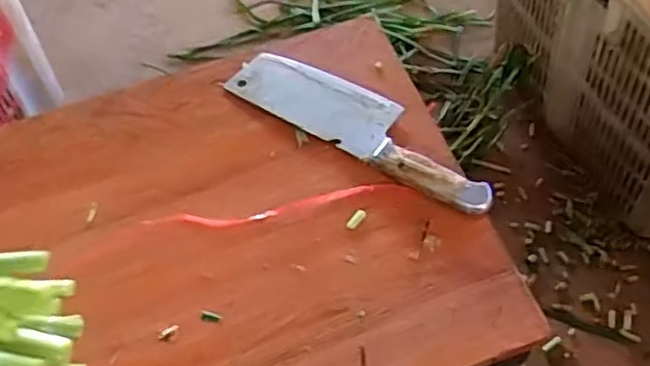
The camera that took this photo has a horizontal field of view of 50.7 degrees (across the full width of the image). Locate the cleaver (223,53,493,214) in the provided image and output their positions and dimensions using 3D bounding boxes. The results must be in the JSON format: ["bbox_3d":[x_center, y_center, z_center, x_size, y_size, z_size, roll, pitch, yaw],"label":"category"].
[{"bbox_3d":[0.032,-0.058,0.636,0.280,0.028,0.066,31,65,22],"label":"cleaver"}]

